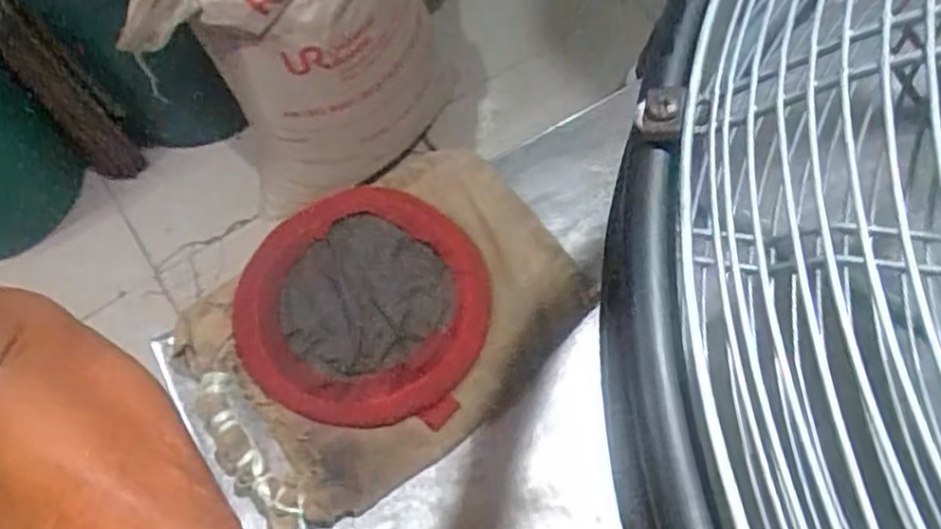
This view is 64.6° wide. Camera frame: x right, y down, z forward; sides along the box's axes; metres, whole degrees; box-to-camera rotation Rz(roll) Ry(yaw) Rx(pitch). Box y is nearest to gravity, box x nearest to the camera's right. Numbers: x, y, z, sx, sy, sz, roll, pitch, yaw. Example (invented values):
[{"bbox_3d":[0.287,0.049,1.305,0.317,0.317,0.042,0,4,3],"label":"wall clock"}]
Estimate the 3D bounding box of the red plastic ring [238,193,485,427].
[{"bbox_3d":[-0.075,0.024,0.525,0.167,0.017,0.168,-1,65,2],"label":"red plastic ring"}]

